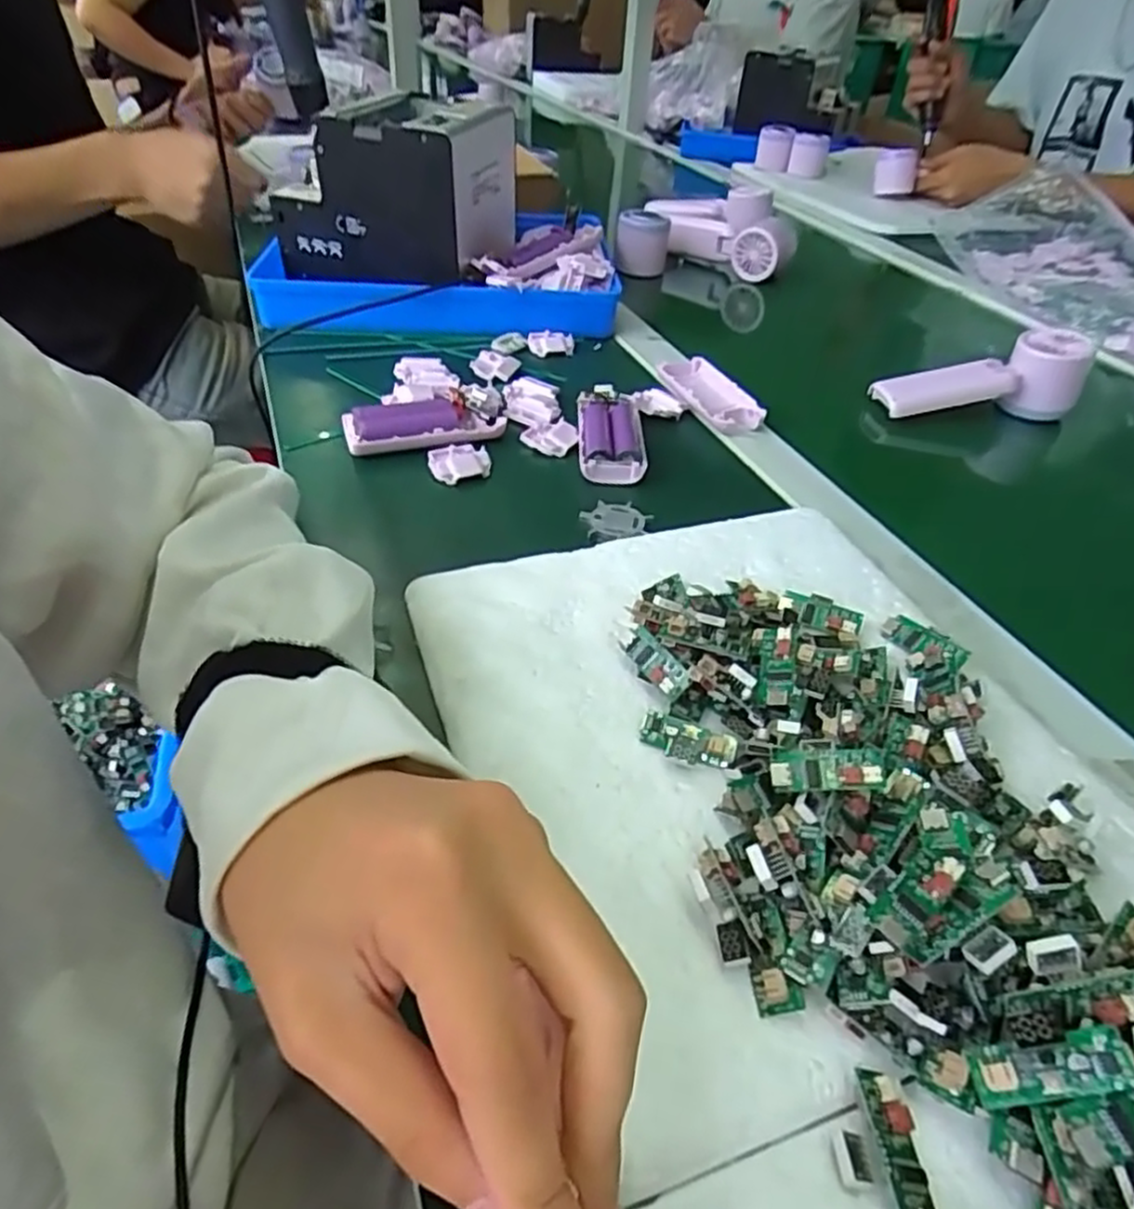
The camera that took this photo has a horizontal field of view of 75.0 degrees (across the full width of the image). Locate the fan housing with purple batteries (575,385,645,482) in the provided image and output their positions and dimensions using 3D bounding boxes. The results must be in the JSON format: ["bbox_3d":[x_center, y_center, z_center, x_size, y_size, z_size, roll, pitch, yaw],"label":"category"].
[{"bbox_3d":[0.029,-0.117,0.508,0.043,0.025,0.094,2,41,-2],"label":"fan housing with purple batteries"}]

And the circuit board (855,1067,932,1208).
[{"bbox_3d":[0.091,0.149,0.201,0.012,0.008,0.039,1,41,-3],"label":"circuit board"}]

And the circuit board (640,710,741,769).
[{"bbox_3d":[0.049,0.056,0.302,0.039,0.007,0.020,18,43,17],"label":"circuit board"}]

